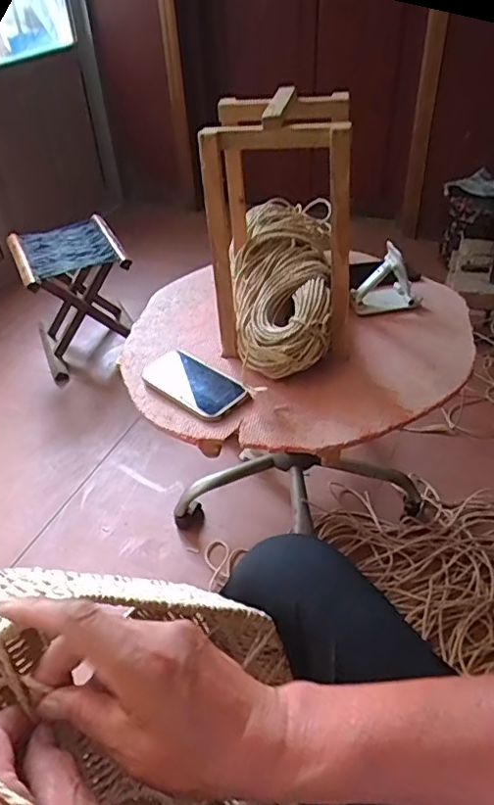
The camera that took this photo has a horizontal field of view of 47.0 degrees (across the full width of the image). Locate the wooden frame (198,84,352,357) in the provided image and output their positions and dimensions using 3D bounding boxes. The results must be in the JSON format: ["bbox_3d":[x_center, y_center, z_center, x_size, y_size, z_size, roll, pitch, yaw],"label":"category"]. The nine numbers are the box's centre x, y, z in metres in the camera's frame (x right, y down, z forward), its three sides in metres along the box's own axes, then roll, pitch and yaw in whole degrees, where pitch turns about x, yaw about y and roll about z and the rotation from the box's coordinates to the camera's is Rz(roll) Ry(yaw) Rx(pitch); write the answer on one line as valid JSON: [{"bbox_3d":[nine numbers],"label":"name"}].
[{"bbox_3d":[0.049,-0.253,0.813,0.188,0.327,0.202,2,40,7],"label":"wooden frame"}]

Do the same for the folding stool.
[{"bbox_3d":[-0.465,-0.289,1.583,0.269,0.318,0.281,-18,42,-16],"label":"folding stool"}]

